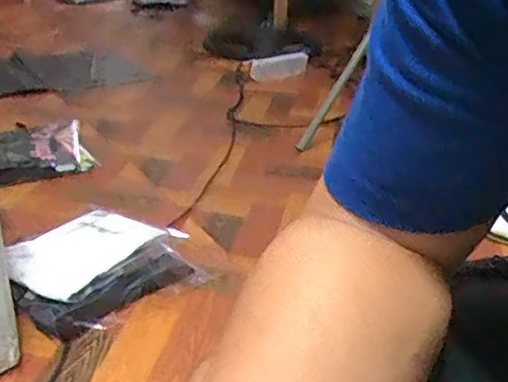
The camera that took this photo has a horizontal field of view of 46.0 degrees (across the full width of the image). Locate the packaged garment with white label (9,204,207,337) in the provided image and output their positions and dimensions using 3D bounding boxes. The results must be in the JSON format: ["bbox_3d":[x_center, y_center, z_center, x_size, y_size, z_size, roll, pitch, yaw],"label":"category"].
[{"bbox_3d":[-0.260,0.110,0.966,0.277,0.061,0.247,-20,34,-38],"label":"packaged garment with white label"}]

